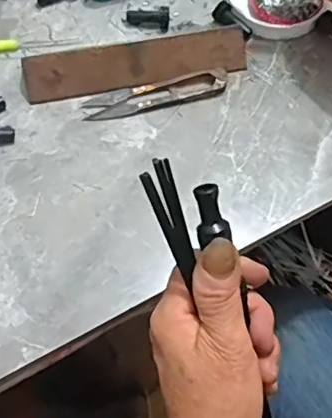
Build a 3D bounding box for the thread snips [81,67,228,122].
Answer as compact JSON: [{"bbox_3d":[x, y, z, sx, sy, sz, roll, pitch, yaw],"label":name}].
[{"bbox_3d":[-0.007,-0.092,0.449,0.116,0.010,0.025,-14,62,-8],"label":"thread snips"}]

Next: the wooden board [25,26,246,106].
[{"bbox_3d":[-0.023,-0.117,0.454,0.179,0.023,0.031,-11,63,-7],"label":"wooden board"}]

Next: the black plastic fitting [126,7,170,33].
[{"bbox_3d":[-0.016,-0.168,0.486,0.038,0.014,0.015,11,61,6],"label":"black plastic fitting"}]

